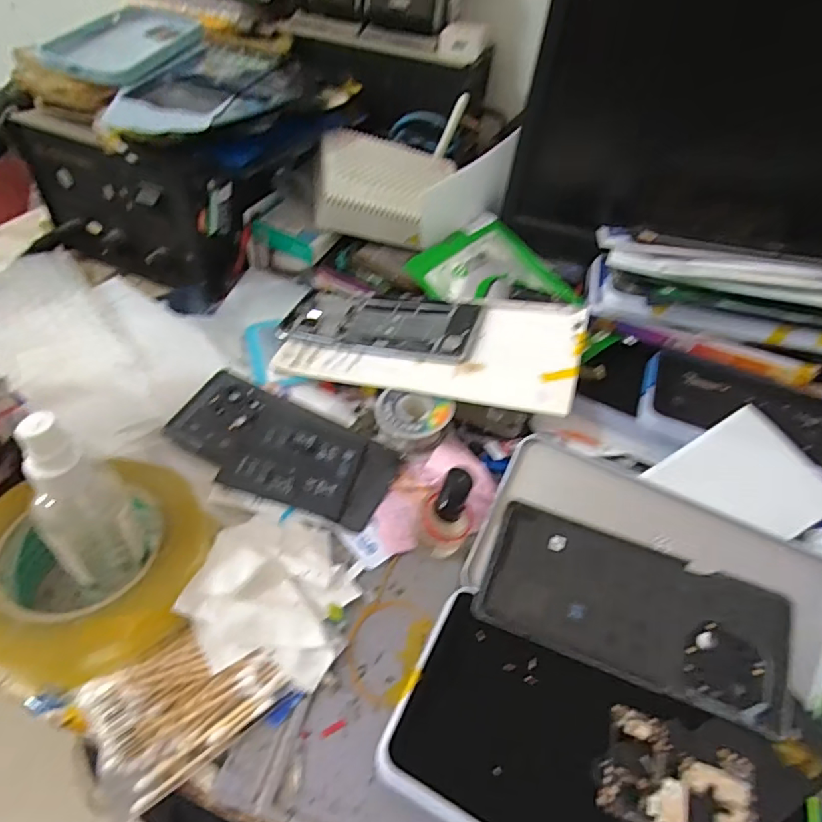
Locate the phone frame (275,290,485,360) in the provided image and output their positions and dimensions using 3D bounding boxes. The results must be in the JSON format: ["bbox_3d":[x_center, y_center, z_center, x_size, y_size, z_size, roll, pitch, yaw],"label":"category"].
[{"bbox_3d":[-0.025,-0.076,0.448,0.162,0.010,0.075,10,46,19],"label":"phone frame"}]

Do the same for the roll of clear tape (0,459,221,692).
[{"bbox_3d":[-0.177,0.091,0.293,0.123,0.050,0.109,9,46,2],"label":"roll of clear tape"}]

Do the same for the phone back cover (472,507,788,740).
[{"bbox_3d":[0.122,0.108,0.293,0.158,0.006,0.072,17,61,13],"label":"phone back cover"}]

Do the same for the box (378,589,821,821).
[{"bbox_3d":[0.086,0.175,0.254,0.189,0.027,0.092,23,48,14],"label":"box"}]

